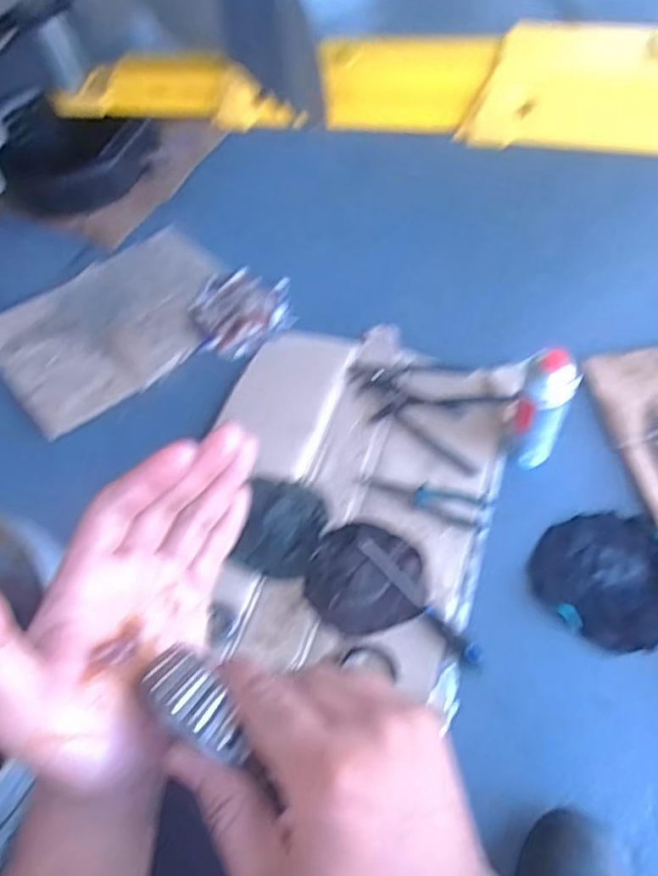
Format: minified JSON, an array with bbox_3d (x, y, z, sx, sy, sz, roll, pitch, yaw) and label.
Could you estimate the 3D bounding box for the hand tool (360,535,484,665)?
[{"bbox_3d":[0.121,0.216,0.830,0.023,0.017,0.216,-37,61,-16],"label":"hand tool"}]

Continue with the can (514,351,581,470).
[{"bbox_3d":[0.287,-0.026,0.858,0.065,0.214,0.065,20,62,19],"label":"can"}]

